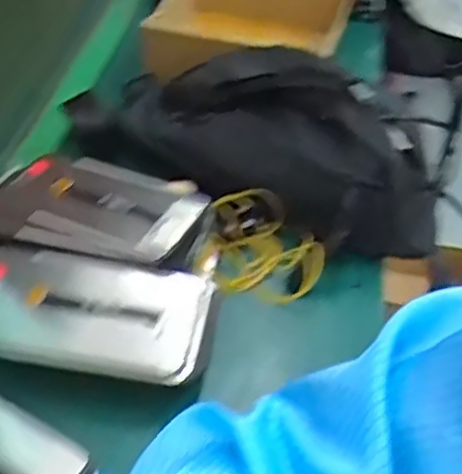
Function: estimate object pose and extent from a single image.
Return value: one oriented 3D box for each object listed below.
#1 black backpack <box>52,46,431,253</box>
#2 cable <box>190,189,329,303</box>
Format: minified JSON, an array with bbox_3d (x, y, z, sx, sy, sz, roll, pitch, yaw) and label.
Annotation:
[{"bbox_3d":[0.029,-0.100,0.602,0.334,0.105,0.149,23,47,18],"label":"black backpack"},{"bbox_3d":[0.020,0.002,0.546,0.095,0.034,0.095,0,44,-5],"label":"cable"}]

